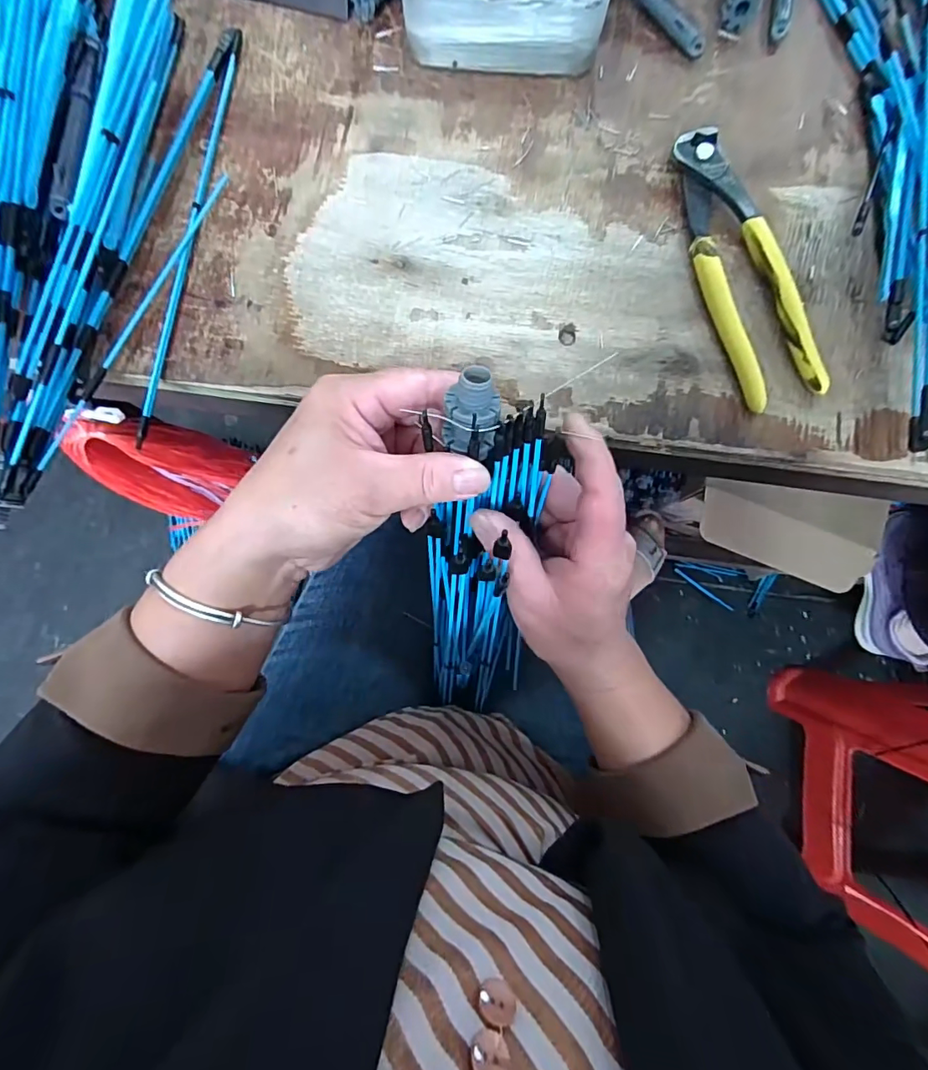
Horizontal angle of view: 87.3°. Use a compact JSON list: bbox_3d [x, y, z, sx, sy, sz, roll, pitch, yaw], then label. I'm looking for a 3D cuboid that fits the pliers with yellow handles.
[{"bbox_3d":[0.159,-0.155,0.280,0.046,0.013,0.165,-17,84,-1],"label":"pliers with yellow handles"}]

